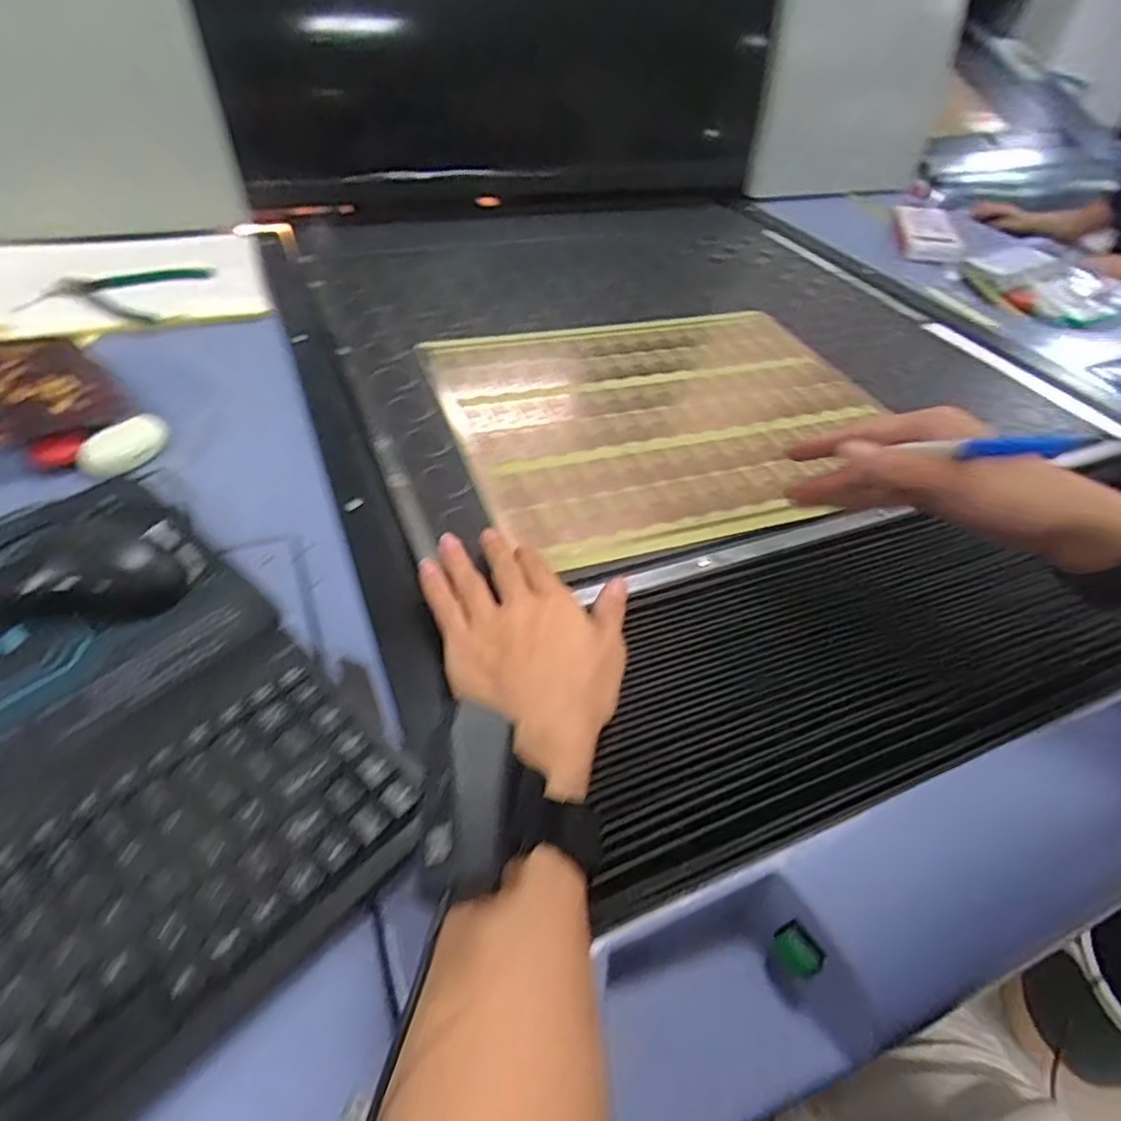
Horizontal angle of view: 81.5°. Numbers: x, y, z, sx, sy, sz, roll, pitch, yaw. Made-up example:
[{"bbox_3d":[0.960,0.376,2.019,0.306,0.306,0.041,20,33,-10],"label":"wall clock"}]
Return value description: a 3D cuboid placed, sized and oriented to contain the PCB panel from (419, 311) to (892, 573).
[{"bbox_3d":[0.104,-0.142,0.608,0.402,0.010,0.334,-11,48,-17],"label":"PCB panel"}]

